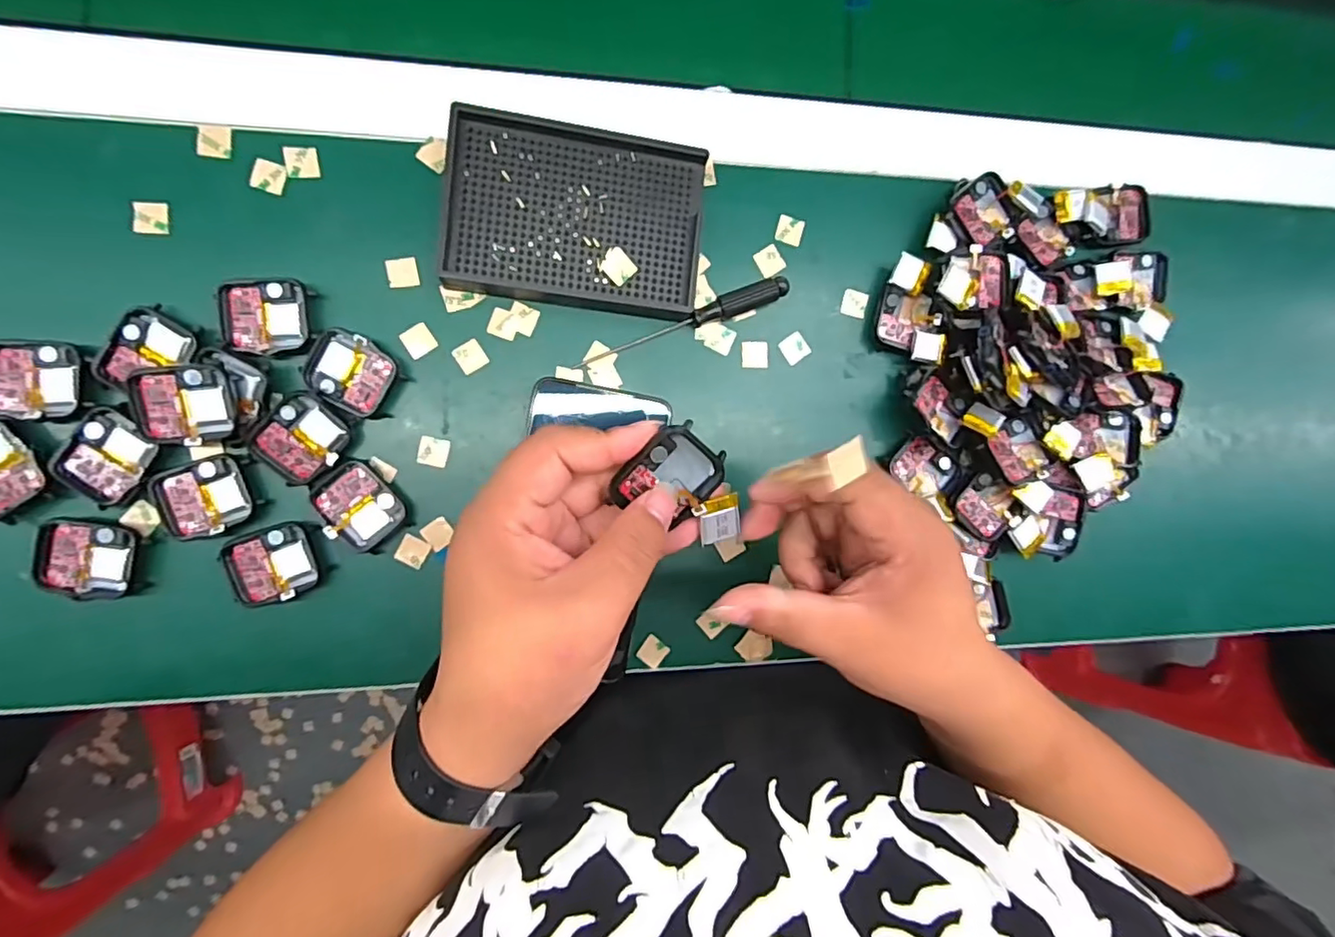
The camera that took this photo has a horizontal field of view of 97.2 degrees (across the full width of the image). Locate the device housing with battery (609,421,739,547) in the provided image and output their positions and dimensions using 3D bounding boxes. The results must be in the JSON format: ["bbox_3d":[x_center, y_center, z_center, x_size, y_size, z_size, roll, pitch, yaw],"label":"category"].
[{"bbox_3d":[0.010,0.007,0.249,0.058,0.018,0.039,28,86,-8],"label":"device housing with battery"}]

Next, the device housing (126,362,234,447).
[{"bbox_3d":[-0.240,-0.032,0.292,0.041,0.013,0.037,-5,91,-9],"label":"device housing"}]

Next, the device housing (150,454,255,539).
[{"bbox_3d":[-0.237,0.015,0.301,0.040,0.005,0.037,-25,94,-8],"label":"device housing"}]

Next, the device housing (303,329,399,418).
[{"bbox_3d":[-0.167,-0.051,0.311,0.041,0.012,0.037,35,85,-8],"label":"device housing"}]

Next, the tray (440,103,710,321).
[{"bbox_3d":[-0.050,-0.138,0.325,0.135,0.020,0.093,6,89,-9],"label":"tray"}]

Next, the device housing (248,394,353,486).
[{"bbox_3d":[-0.191,-0.016,0.305,0.039,0.008,0.042,43,84,-7],"label":"device housing"}]

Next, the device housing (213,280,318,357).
[{"bbox_3d":[-0.206,-0.078,0.305,0.043,0.009,0.038,-5,91,-9],"label":"device housing"}]

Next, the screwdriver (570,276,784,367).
[{"bbox_3d":[0.009,-0.084,0.338,0.128,0.014,0.013,-22,94,-9],"label":"screwdriver"}]

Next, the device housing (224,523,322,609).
[{"bbox_3d":[-0.206,0.050,0.308,0.041,0.008,0.038,-16,93,-9],"label":"device housing"}]

